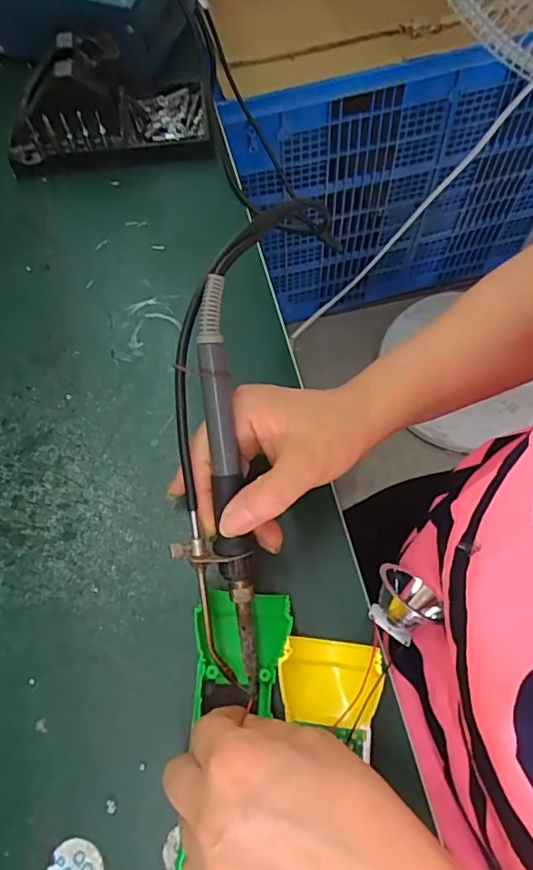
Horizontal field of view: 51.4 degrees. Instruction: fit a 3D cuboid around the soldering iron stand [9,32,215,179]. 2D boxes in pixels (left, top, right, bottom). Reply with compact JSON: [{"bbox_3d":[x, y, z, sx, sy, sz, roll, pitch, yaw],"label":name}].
[{"bbox_3d":[-0.126,-0.263,0.431,0.154,0.071,0.078,-5,67,0],"label":"soldering iron stand"}]

